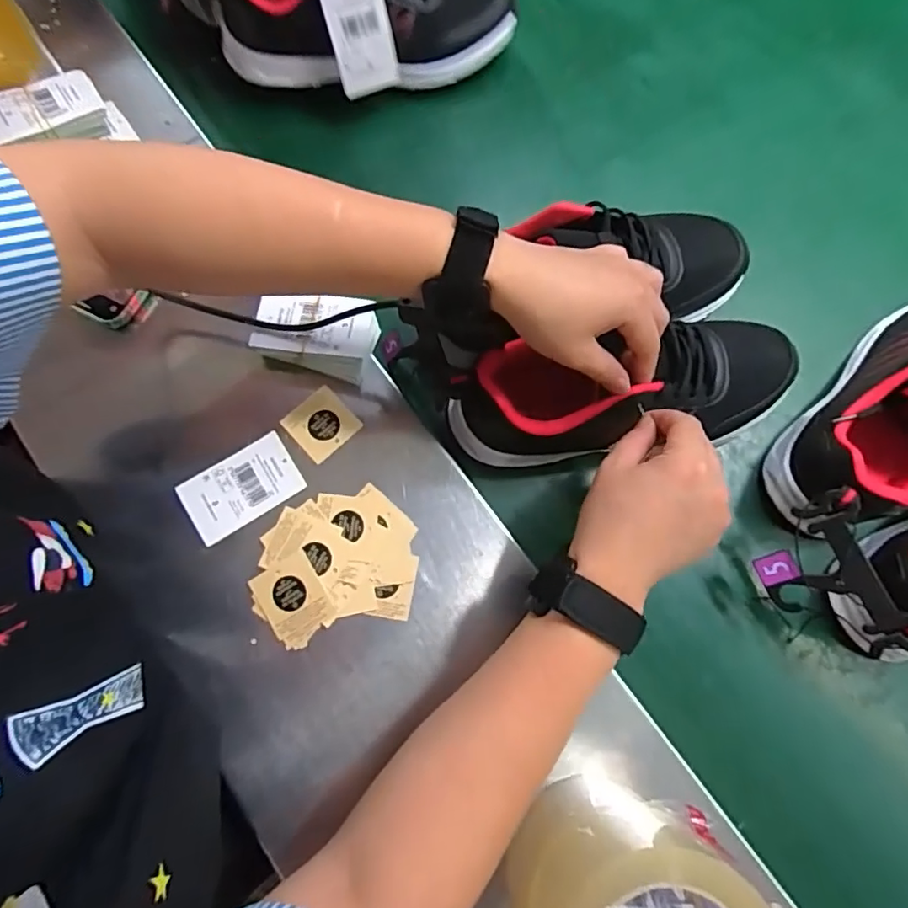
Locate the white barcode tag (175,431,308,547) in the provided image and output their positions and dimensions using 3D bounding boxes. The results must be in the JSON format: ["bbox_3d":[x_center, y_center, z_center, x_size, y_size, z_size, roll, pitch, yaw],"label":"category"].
[{"bbox_3d":[-0.152,0.024,0.393,0.078,0.006,0.049,-32,79,-8],"label":"white barcode tag"}]

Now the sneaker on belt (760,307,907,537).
[{"bbox_3d":[0.339,-0.045,0.401,0.082,0.102,0.244,43,79,10],"label":"sneaker on belt"}]

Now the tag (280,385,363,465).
[{"bbox_3d":[-0.098,-0.022,0.409,0.043,0.005,0.043,-42,85,-11],"label":"tag"}]

